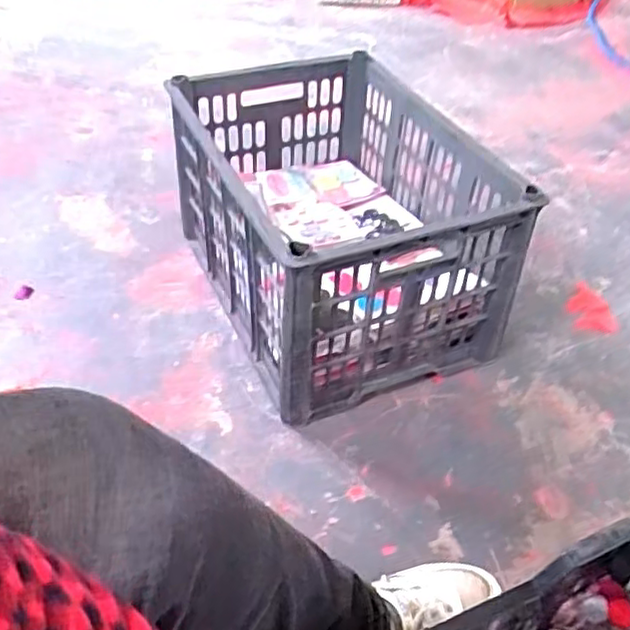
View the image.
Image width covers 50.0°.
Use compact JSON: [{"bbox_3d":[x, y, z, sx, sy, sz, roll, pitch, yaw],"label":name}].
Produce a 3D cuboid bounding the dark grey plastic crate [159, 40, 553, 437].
[{"bbox_3d":[0.025,-0.137,0.985,0.332,0.279,0.477,-16,45,-19],"label":"dark grey plastic crate"}]

